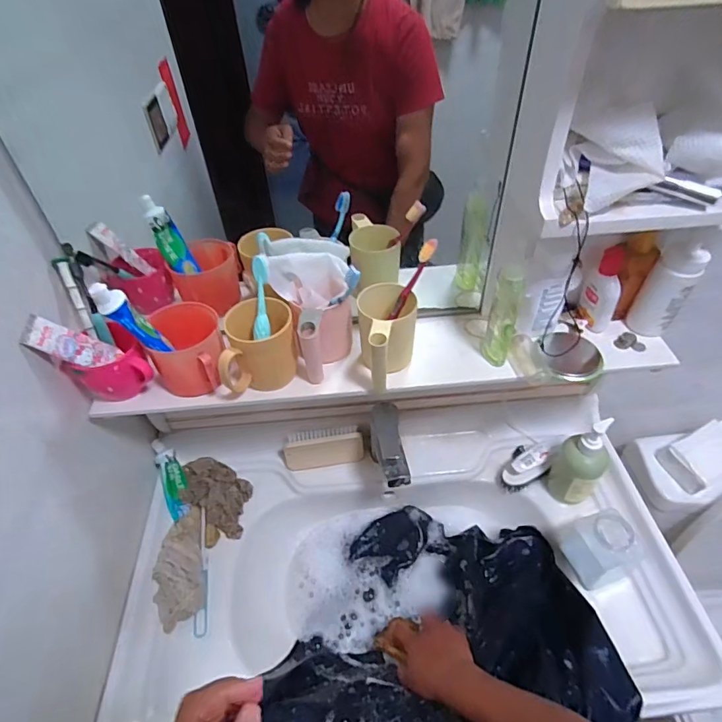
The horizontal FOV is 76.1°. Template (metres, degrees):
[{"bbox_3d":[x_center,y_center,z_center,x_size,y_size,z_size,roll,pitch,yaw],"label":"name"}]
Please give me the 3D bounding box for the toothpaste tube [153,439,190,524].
[{"bbox_3d":[-0.326,0.204,0.798,0.034,0.044,0.143,-18,71,-17],"label":"toothpaste tube"}]

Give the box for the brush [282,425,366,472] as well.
[{"bbox_3d":[-0.067,0.155,0.838,0.137,0.070,0.037,-5,20,-3],"label":"brush"}]

